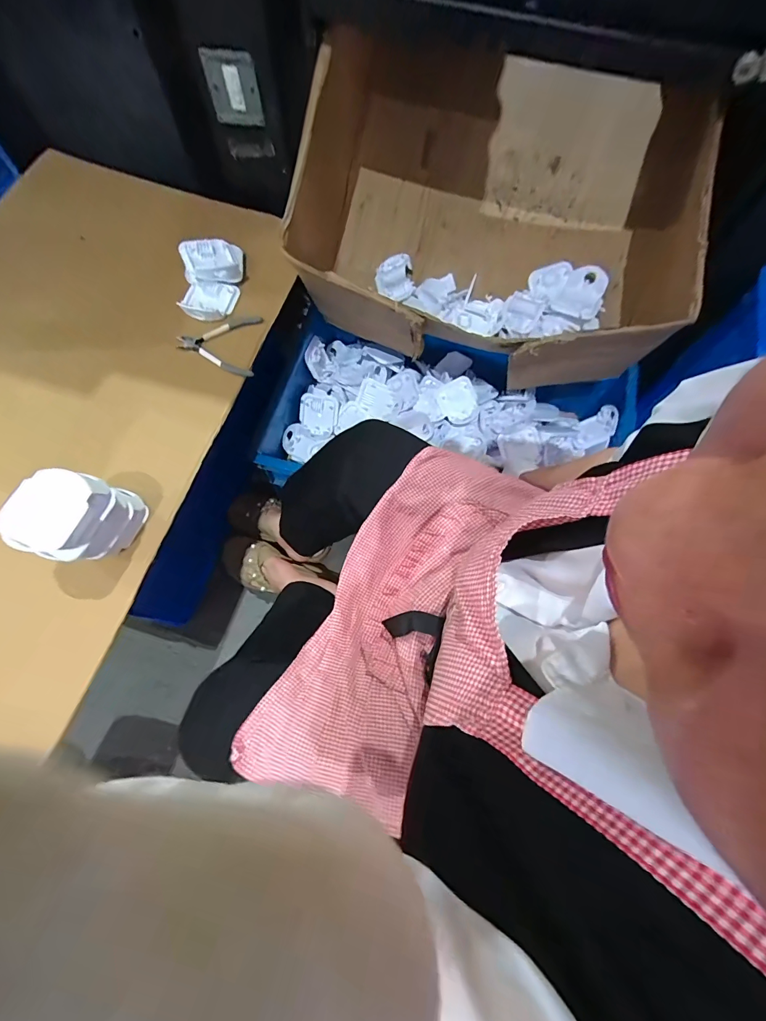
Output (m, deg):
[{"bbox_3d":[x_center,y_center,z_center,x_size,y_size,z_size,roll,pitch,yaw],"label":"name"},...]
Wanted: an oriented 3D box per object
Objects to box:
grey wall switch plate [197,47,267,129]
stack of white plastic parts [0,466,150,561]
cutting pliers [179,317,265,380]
[{"bbox_3d":[-0.240,-0.675,0.624,0.084,0.091,0.010,12,70,2],"label":"grey wall switch plate"},{"bbox_3d":[-0.387,0.009,0.507,0.085,0.117,0.116,20,70,4],"label":"stack of white plastic parts"},{"bbox_3d":[-0.286,-0.289,0.677,0.136,0.015,0.130,3,70,-2],"label":"cutting pliers"}]

